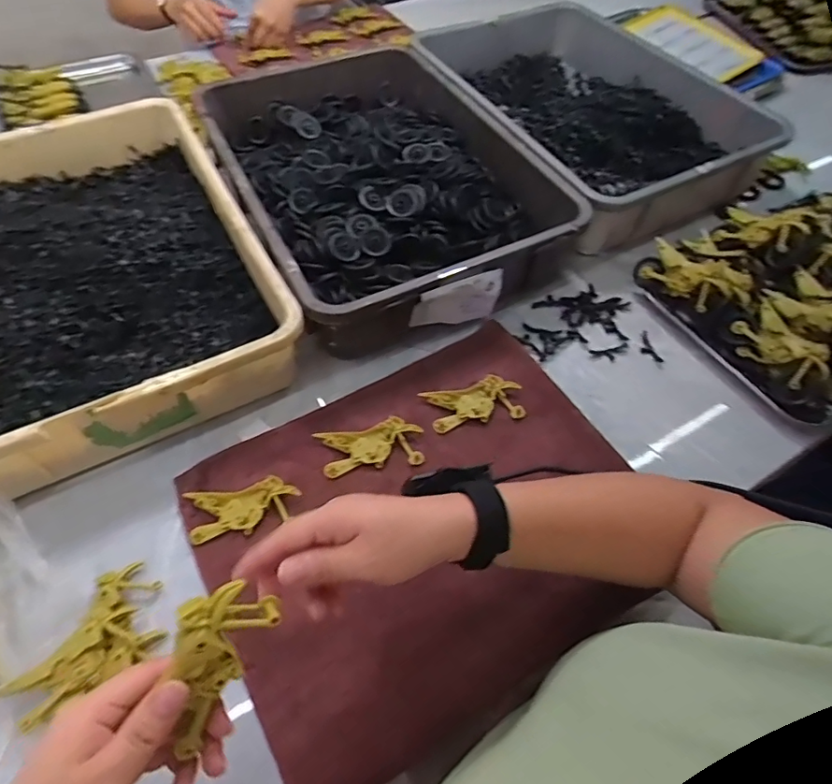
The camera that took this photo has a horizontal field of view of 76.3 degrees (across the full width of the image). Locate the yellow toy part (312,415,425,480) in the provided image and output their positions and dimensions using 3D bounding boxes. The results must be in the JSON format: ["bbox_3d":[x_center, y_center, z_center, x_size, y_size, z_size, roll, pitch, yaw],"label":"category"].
[{"bbox_3d":[-0.046,0.056,0.540,0.101,0.009,0.052,-9,56,-7],"label":"yellow toy part"}]

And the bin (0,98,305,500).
[{"bbox_3d":[-0.380,-0.154,0.619,0.351,0.106,0.512,-24,59,-16],"label":"bin"}]

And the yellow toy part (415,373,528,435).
[{"bbox_3d":[0.061,0.012,0.571,0.103,0.008,0.055,-13,56,-10],"label":"yellow toy part"}]

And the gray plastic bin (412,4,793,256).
[{"bbox_3d":[0.260,-0.455,0.846,0.382,0.123,0.520,-22,58,-15],"label":"gray plastic bin"}]

